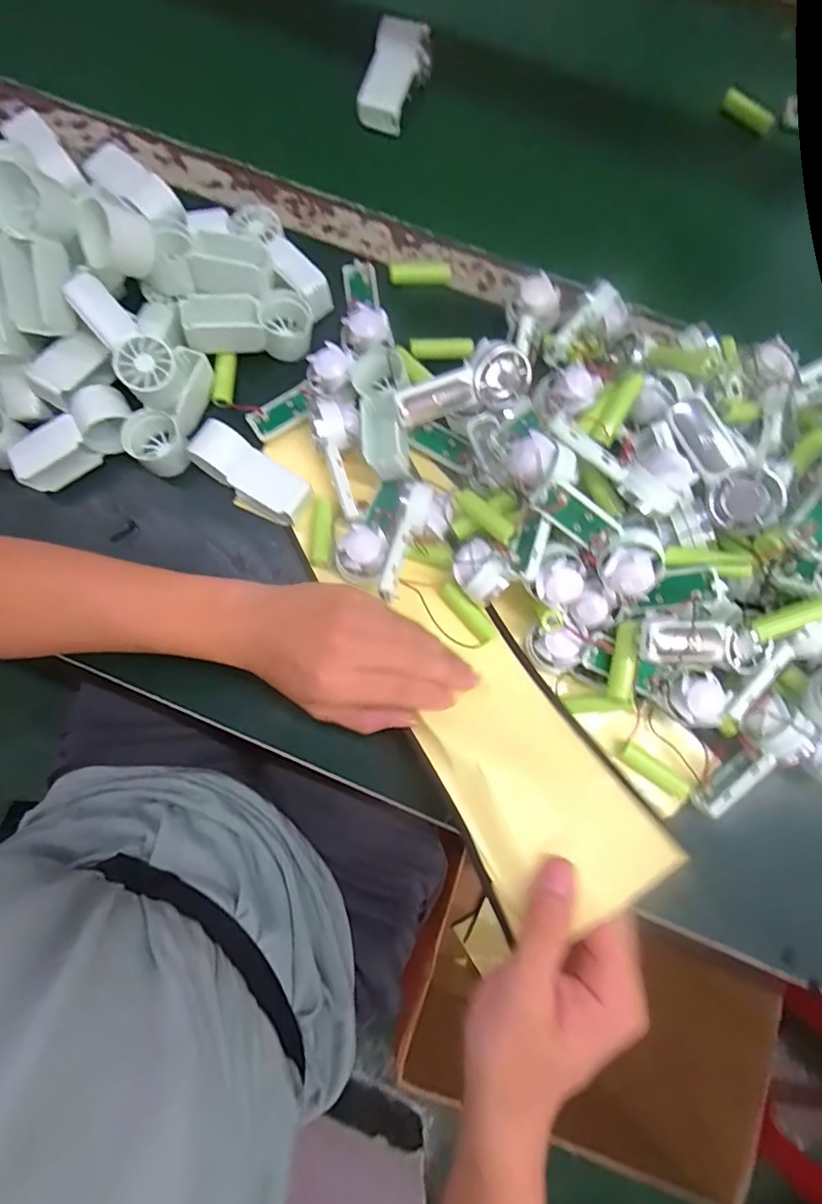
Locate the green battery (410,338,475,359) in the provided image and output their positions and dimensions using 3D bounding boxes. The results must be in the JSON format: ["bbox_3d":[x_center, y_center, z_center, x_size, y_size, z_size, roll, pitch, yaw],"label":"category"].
[{"bbox_3d":[0.026,-0.207,0.418,0.052,0.016,0.012,-8,79,-3],"label":"green battery"}]

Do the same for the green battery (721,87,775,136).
[{"bbox_3d":[0.320,-0.464,0.489,0.052,0.015,0.015,22,79,-10],"label":"green battery"}]

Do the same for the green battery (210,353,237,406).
[{"bbox_3d":[-0.148,-0.177,0.411,0.014,0.015,0.041,11,96,1],"label":"green battery"}]

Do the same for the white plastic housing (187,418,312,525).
[{"bbox_3d":[-0.118,-0.094,0.381,0.089,0.026,0.034,35,80,6],"label":"white plastic housing"}]

